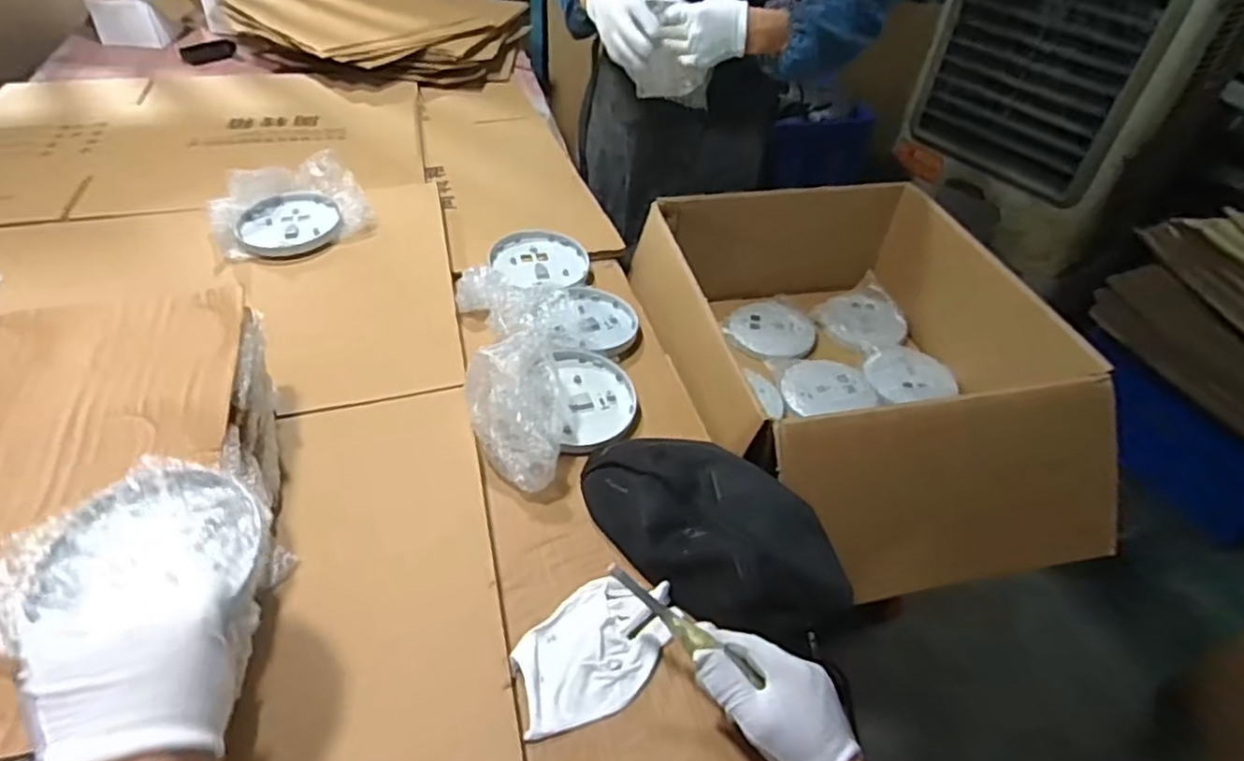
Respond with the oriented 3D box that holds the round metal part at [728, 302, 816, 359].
[{"bbox_3d":[0.246,-0.082,1.122,0.122,0.025,0.133,3,42,-2],"label":"round metal part"}]

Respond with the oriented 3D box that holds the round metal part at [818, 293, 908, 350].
[{"bbox_3d":[0.408,-0.097,1.150,0.140,0.020,0.140,3,42,-2],"label":"round metal part"}]

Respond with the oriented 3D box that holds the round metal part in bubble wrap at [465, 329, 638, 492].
[{"bbox_3d":[-0.070,0.006,0.734,0.131,0.098,0.198,30,48,26],"label":"round metal part in bubble wrap"}]

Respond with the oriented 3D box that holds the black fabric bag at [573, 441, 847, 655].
[{"bbox_3d":[0.083,0.129,0.640,0.271,0.075,0.143,33,49,28],"label":"black fabric bag"}]

